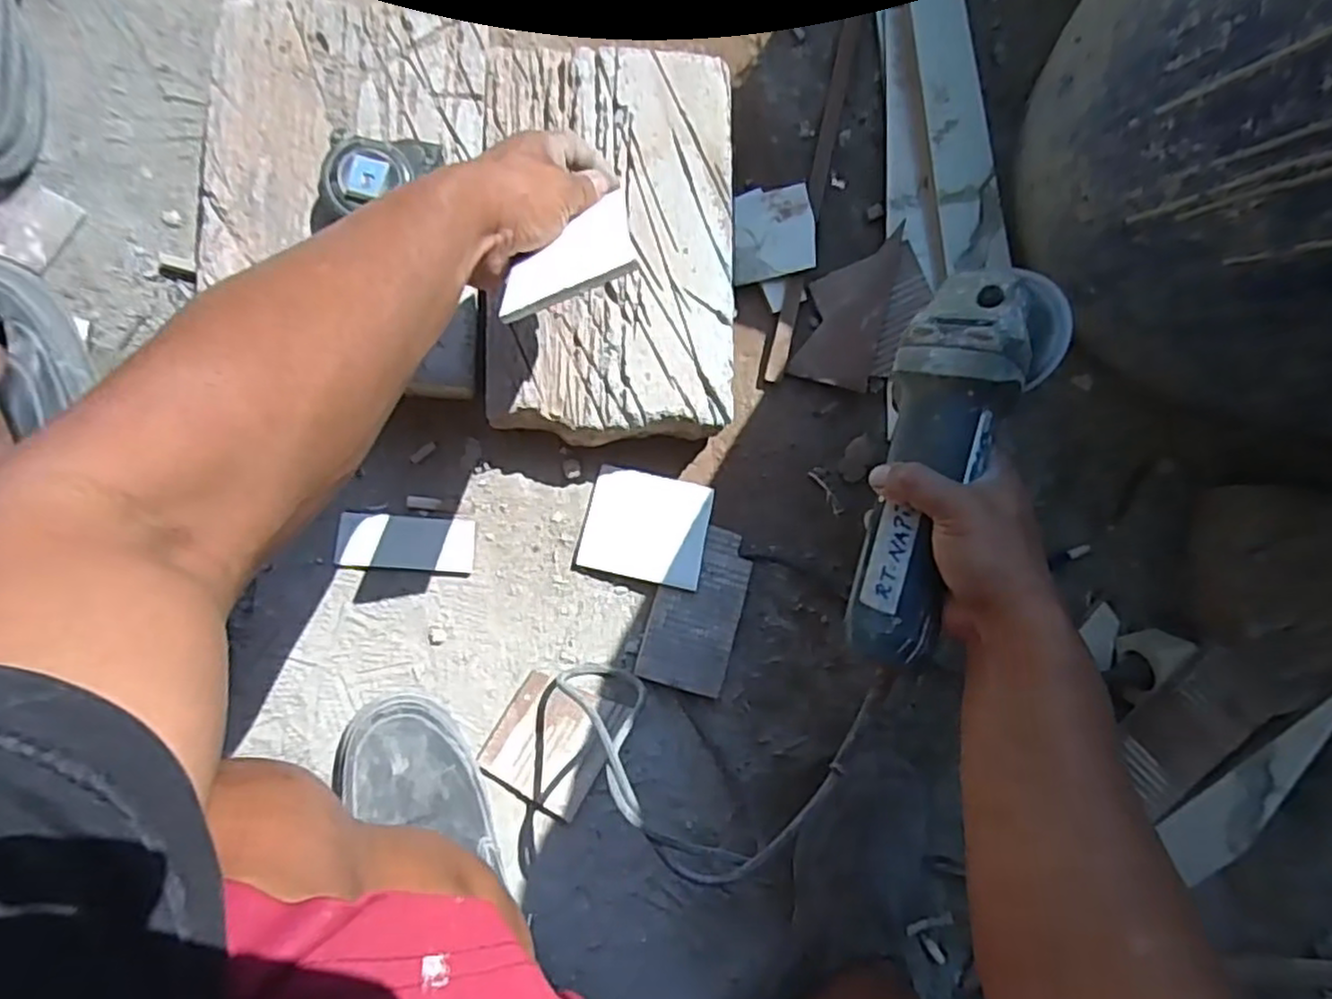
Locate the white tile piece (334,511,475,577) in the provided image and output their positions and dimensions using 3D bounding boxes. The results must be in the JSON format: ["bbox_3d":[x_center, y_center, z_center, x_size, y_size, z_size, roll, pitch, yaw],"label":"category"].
[{"bbox_3d":[-0.218,0.038,0.604,0.109,0.009,0.047,5,88,-10],"label":"white tile piece"}]

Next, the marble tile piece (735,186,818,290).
[{"bbox_3d":[0.100,-0.245,0.665,0.074,0.006,0.084,-2,94,4],"label":"marble tile piece"}]

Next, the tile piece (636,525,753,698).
[{"bbox_3d":[0.028,0.094,0.635,0.076,0.009,0.143,16,78,-3],"label":"tile piece"}]

